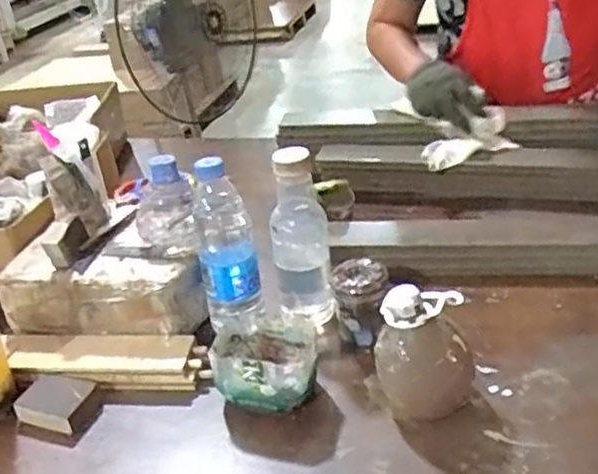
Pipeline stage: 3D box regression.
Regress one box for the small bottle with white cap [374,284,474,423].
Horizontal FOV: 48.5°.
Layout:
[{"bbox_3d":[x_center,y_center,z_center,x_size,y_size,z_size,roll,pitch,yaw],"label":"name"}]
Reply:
[{"bbox_3d":[0.115,0.105,0.632,0.091,0.125,0.083,-3,32,6],"label":"small bottle with white cap"}]

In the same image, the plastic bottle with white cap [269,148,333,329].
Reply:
[{"bbox_3d":[0.000,0.002,0.746,0.063,0.204,0.054,-9,31,-2],"label":"plastic bottle with white cap"}]

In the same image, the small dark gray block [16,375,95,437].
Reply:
[{"bbox_3d":[-0.252,0.173,0.689,0.070,0.025,0.050,2,33,15],"label":"small dark gray block"}]

